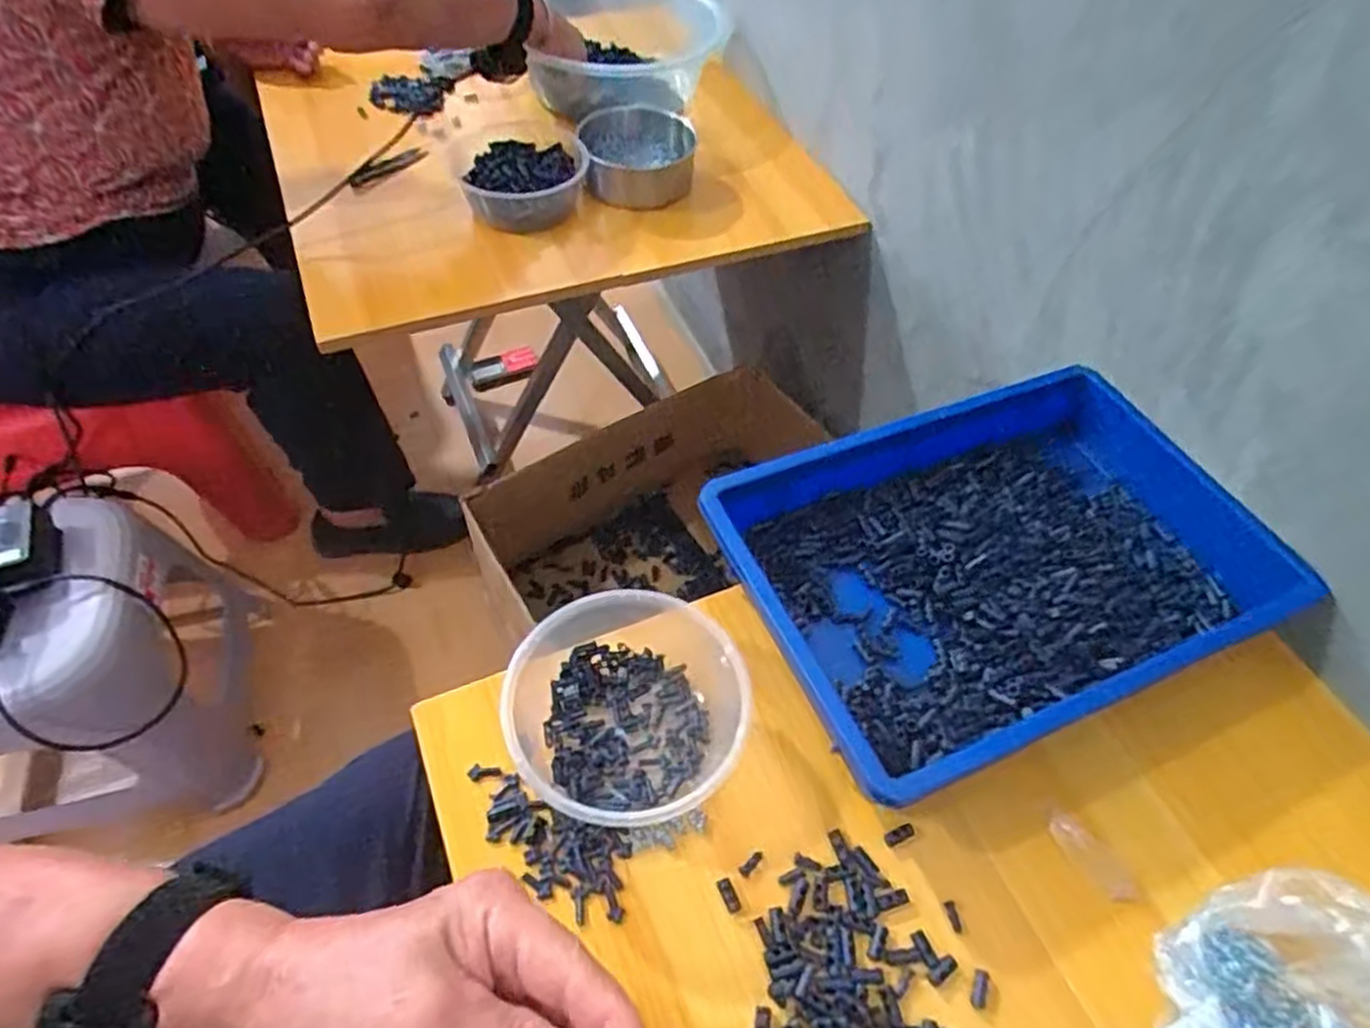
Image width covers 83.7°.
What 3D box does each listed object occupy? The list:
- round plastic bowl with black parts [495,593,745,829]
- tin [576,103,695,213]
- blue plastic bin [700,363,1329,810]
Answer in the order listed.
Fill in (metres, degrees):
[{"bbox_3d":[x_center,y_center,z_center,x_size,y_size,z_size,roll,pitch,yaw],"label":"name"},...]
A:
[{"bbox_3d":[-0.033,0.119,0.472,0.146,0.057,0.145,1,56,-2],"label":"round plastic bowl with black parts"},{"bbox_3d":[-0.054,-0.404,0.868,0.129,0.052,0.107,-1,56,-4],"label":"tin"},{"bbox_3d":[0.213,0.029,0.544,0.341,0.059,0.248,-19,59,-15],"label":"blue plastic bin"}]

